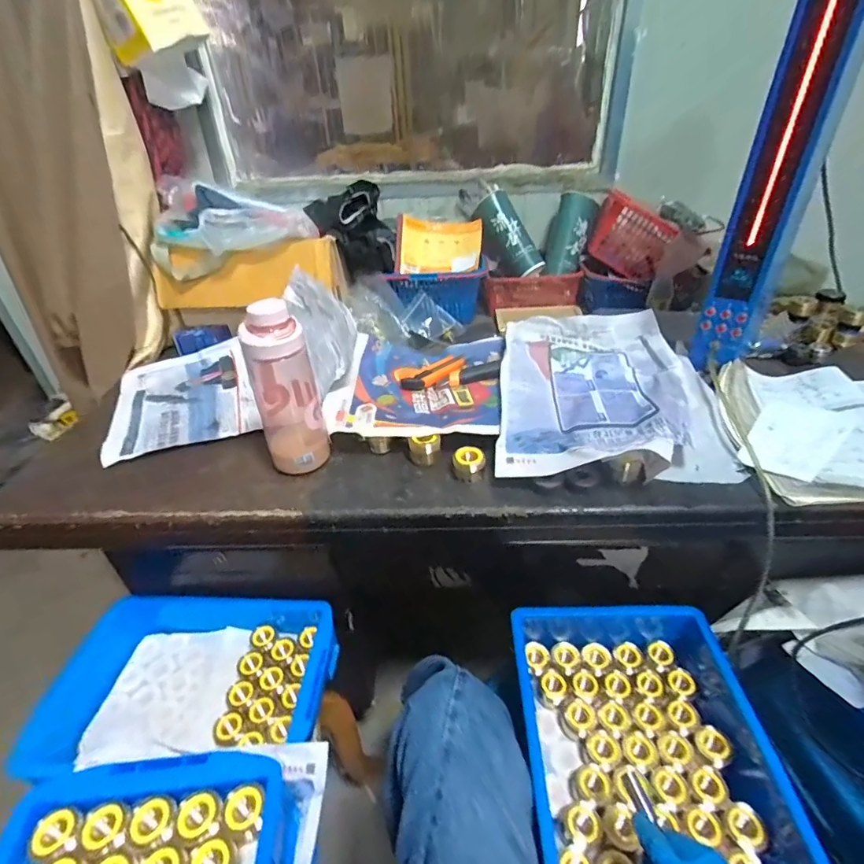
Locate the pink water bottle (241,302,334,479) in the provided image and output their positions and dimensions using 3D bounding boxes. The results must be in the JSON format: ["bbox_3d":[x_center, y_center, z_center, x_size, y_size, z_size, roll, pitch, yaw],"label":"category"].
[{"bbox_3d":[-0.178,-0.054,0.571,0.073,0.203,0.079,-16,37,-16],"label":"pink water bottle"}]

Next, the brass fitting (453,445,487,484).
[{"bbox_3d":[0.047,0.040,0.587,0.038,0.033,0.032,-1,36,5],"label":"brass fitting"}]

